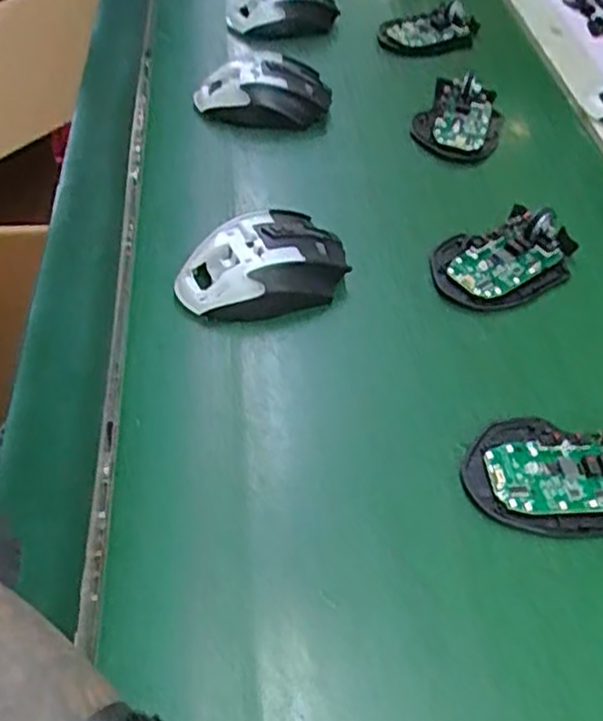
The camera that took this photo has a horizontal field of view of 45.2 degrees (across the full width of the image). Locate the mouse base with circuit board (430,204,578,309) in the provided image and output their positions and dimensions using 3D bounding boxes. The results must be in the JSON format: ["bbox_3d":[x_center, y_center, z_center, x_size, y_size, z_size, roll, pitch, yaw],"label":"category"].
[{"bbox_3d":[0.147,-0.077,0.514,0.113,0.027,0.070,-22,55,-23],"label":"mouse base with circuit board"}]

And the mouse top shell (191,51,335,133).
[{"bbox_3d":[-0.032,-0.228,0.627,0.114,0.044,0.074,-13,52,-17],"label":"mouse top shell"}]

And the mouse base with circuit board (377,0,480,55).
[{"bbox_3d":[0.137,-0.343,0.748,0.113,0.023,0.058,-15,52,-18],"label":"mouse base with circuit board"}]

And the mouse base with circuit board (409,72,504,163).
[{"bbox_3d":[0.139,-0.216,0.632,0.074,0.027,0.098,17,49,9],"label":"mouse base with circuit board"}]

